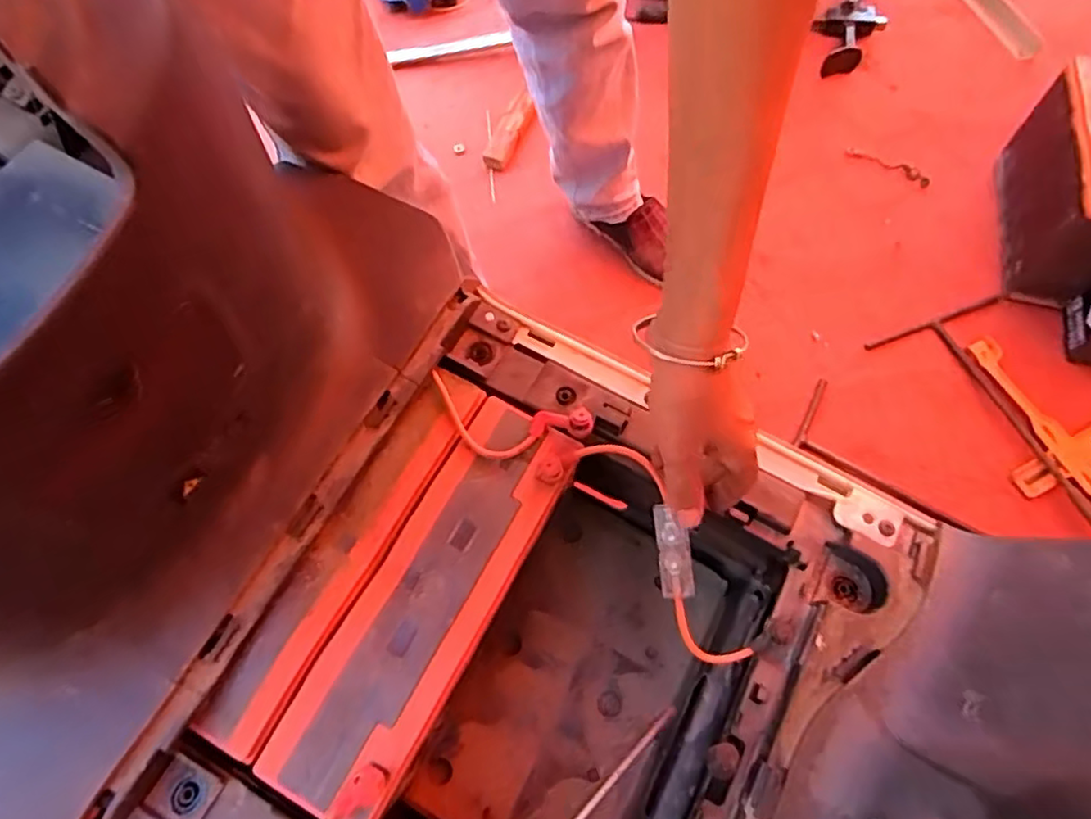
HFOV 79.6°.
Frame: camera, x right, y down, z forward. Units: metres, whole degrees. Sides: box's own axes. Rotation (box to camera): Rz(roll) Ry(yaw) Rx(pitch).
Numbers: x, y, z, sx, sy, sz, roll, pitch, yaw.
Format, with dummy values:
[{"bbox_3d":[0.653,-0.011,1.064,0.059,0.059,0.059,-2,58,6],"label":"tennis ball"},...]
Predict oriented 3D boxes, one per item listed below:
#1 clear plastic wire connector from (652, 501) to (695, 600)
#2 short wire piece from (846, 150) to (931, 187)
[{"bbox_3d":[0.077,0.086,0.398,0.019,0.011,0.056,-11,84,-4],"label":"clear plastic wire connector"},{"bbox_3d":[0.523,-0.373,1.003,0.026,0.007,0.136,-41,57,-16],"label":"short wire piece"}]

